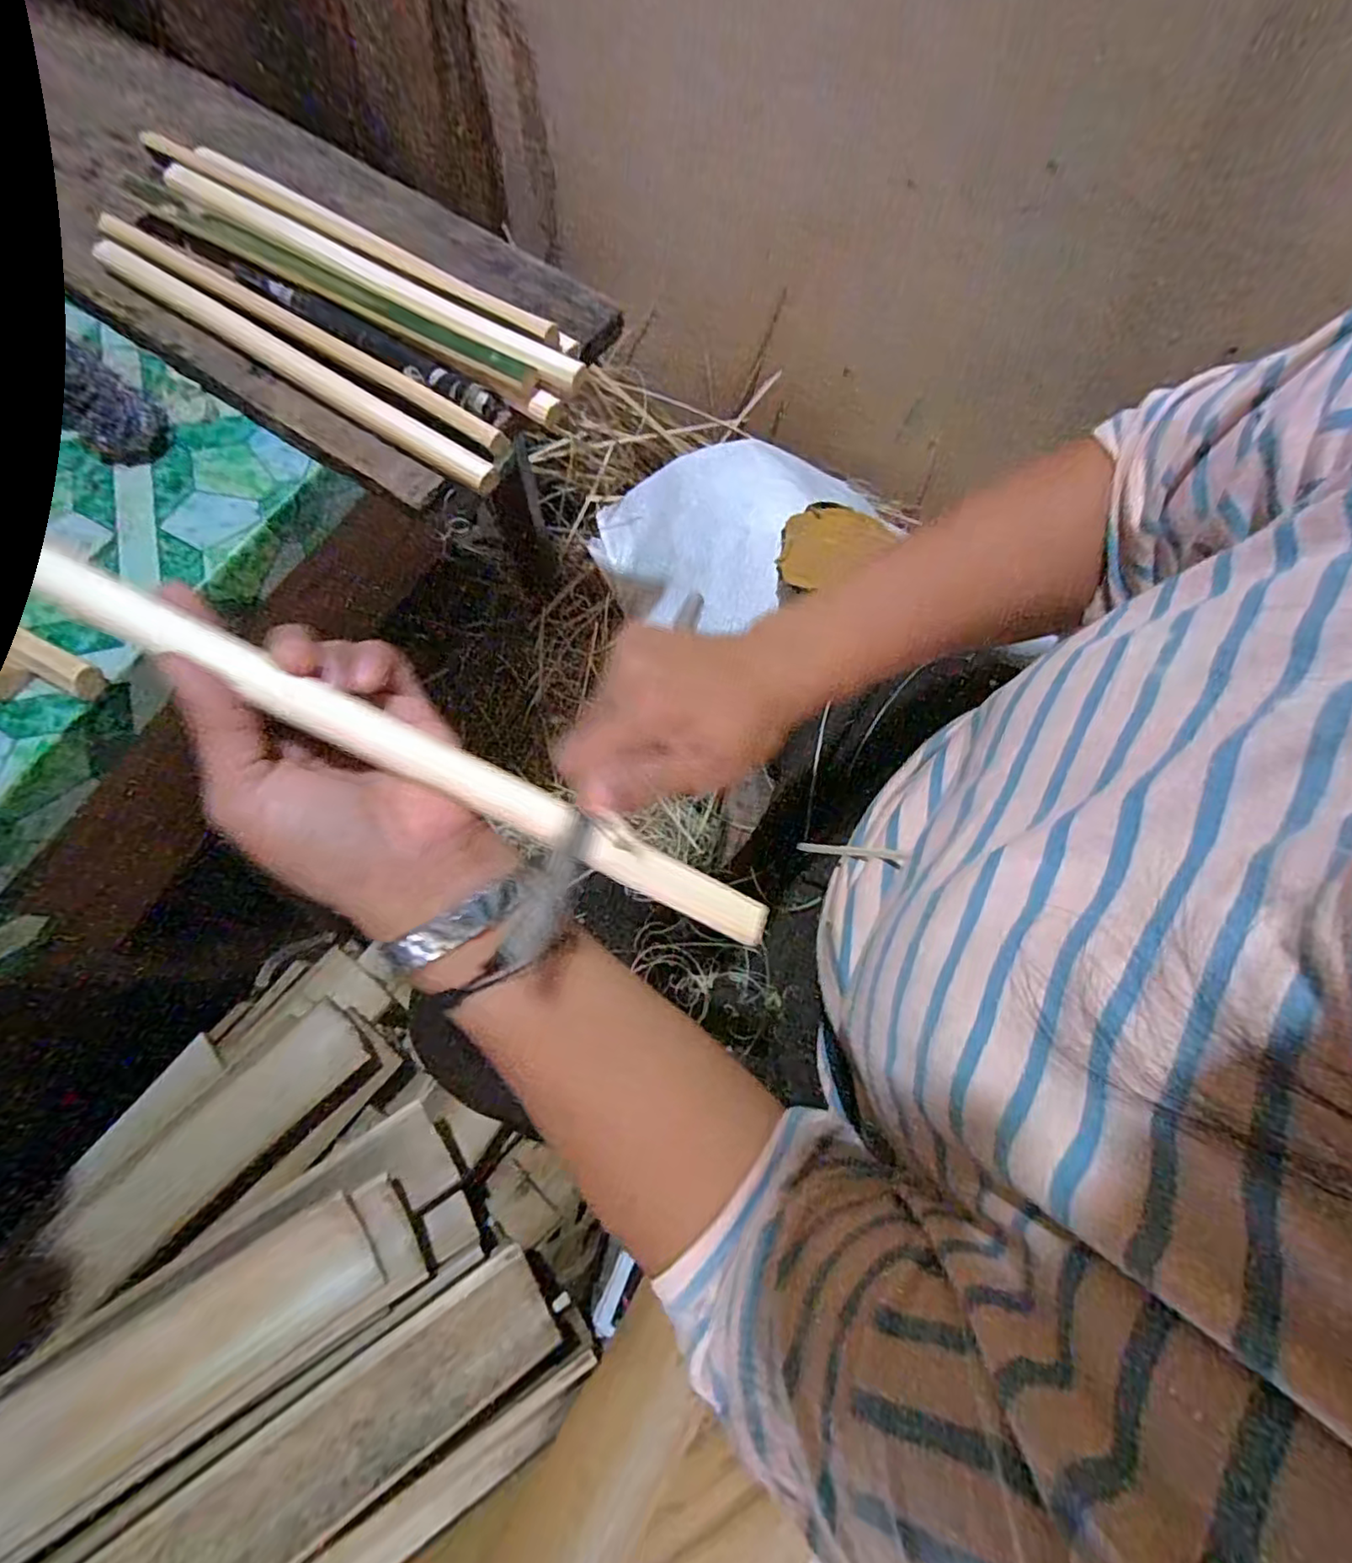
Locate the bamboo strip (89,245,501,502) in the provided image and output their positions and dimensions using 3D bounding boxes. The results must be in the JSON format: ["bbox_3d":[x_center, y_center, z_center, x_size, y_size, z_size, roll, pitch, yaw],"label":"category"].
[{"bbox_3d":[-0.243,-0.263,0.394,0.322,0.007,0.019,33,98,9],"label":"bamboo strip"}]

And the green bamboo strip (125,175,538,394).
[{"bbox_3d":[-0.226,-0.321,0.401,0.323,0.009,0.021,31,74,8],"label":"green bamboo strip"}]

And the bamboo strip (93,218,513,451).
[{"bbox_3d":[-0.241,-0.292,0.401,0.329,0.010,0.019,33,74,8],"label":"bamboo strip"}]

